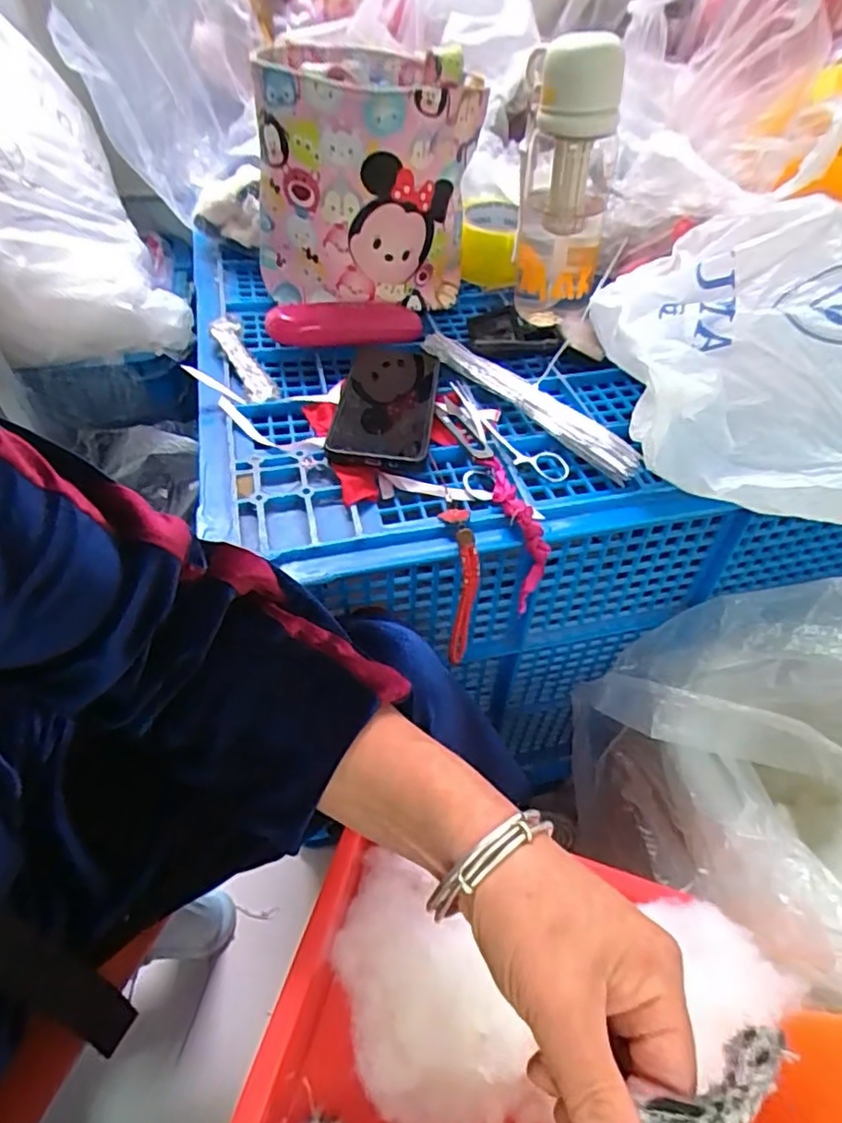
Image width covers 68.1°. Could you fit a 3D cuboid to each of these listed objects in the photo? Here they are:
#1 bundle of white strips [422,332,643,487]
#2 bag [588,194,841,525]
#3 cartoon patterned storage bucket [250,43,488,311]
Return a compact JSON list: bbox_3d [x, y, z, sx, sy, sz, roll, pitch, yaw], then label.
[{"bbox_3d":[0.089,-0.143,0.538,0.024,0.026,0.241,-34,58,-26],"label":"bundle of white strips"},{"bbox_3d":[0.287,-0.158,0.475,0.307,0.139,0.217,14,51,10],"label":"bag"},{"bbox_3d":[-0.059,-0.371,0.614,0.213,0.192,0.146,-6,50,-6],"label":"cartoon patterned storage bucket"}]

